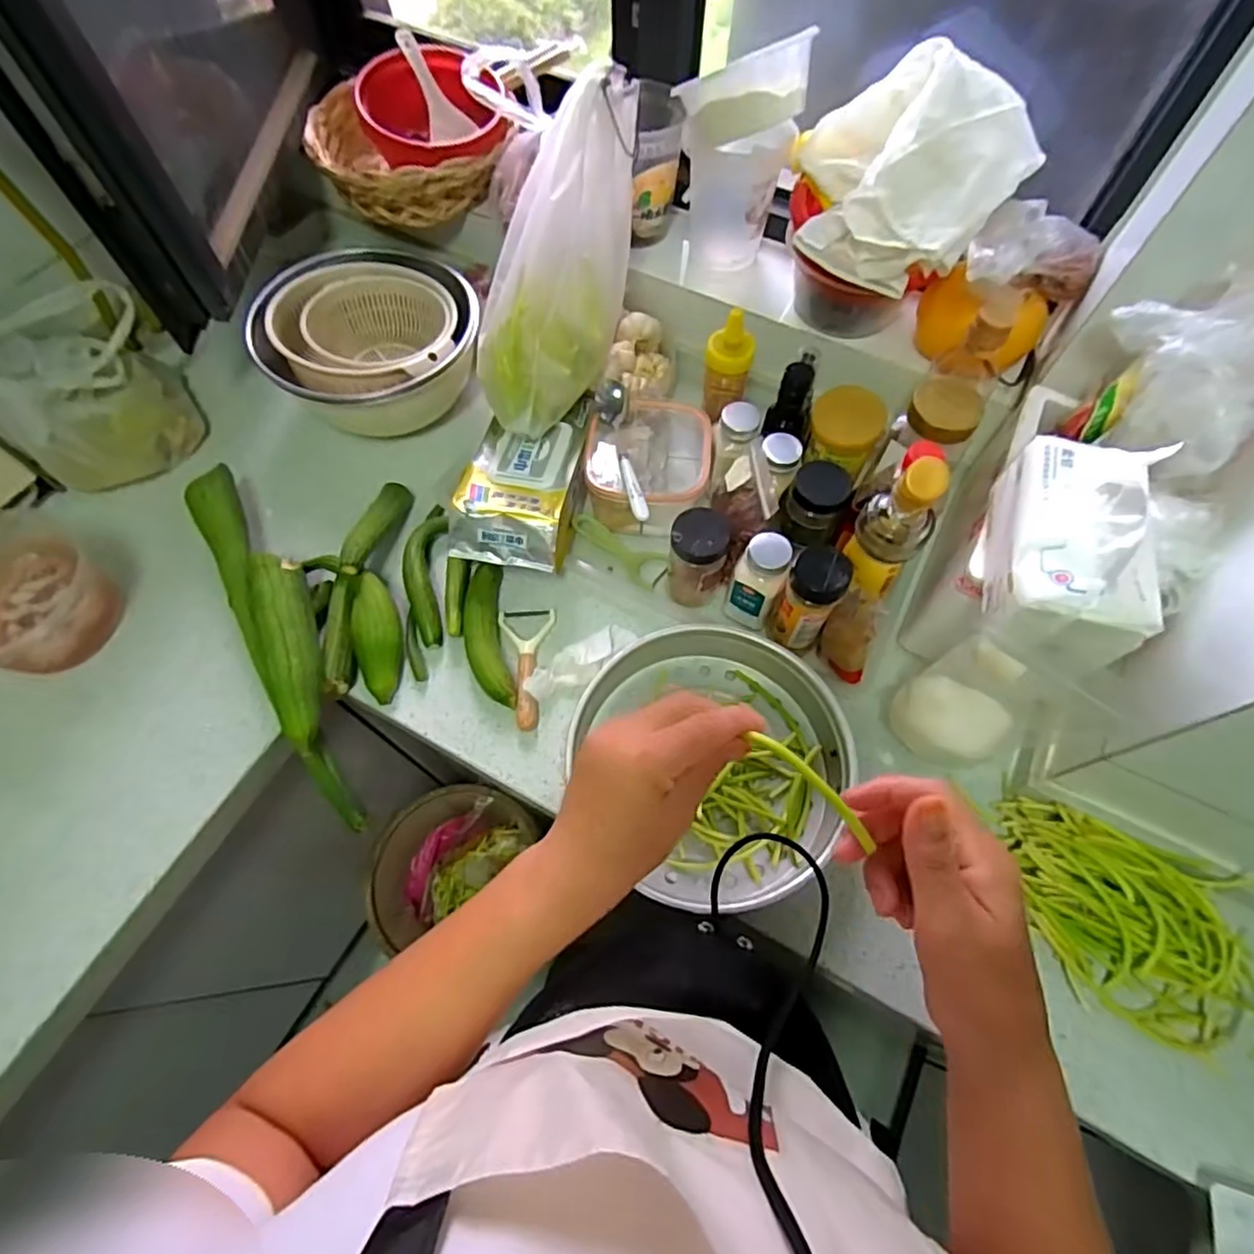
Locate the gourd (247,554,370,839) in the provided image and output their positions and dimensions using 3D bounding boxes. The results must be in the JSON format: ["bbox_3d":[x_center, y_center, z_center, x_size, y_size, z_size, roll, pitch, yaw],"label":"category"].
[{"bbox_3d":[-0.328,0.062,0.629,0.058,0.062,0.287,-19,80,-9],"label":"gourd"}]

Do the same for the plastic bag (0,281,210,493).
[{"bbox_3d":[-0.633,-0.287,0.737,0.180,0.172,0.195,40,71,17],"label":"plastic bag"}]

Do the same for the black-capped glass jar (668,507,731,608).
[{"bbox_3d":[0.074,-0.071,0.678,0.056,0.112,0.054,0,65,0],"label":"black-capped glass jar"}]

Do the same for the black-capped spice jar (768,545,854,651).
[{"bbox_3d":[0.178,-0.026,0.629,0.052,0.124,0.050,0,65,0],"label":"black-capped spice jar"}]

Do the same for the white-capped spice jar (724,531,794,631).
[{"bbox_3d":[0.135,-0.045,0.658,0.047,0.111,0.053,21,66,9],"label":"white-capped spice jar"}]

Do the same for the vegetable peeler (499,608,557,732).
[{"bbox_3d":[-0.107,0.041,0.672,0.059,0.026,0.143,-2,65,-2],"label":"vegetable peeler"}]

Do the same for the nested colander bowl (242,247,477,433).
[{"bbox_3d":[-0.304,-0.352,0.798,0.237,0.137,0.205,0,65,-1],"label":"nested colander bowl"}]

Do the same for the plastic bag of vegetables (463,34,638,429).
[{"bbox_3d":[-0.073,-0.372,0.650,0.125,0.126,0.339,15,105,7],"label":"plastic bag of vegetables"}]

